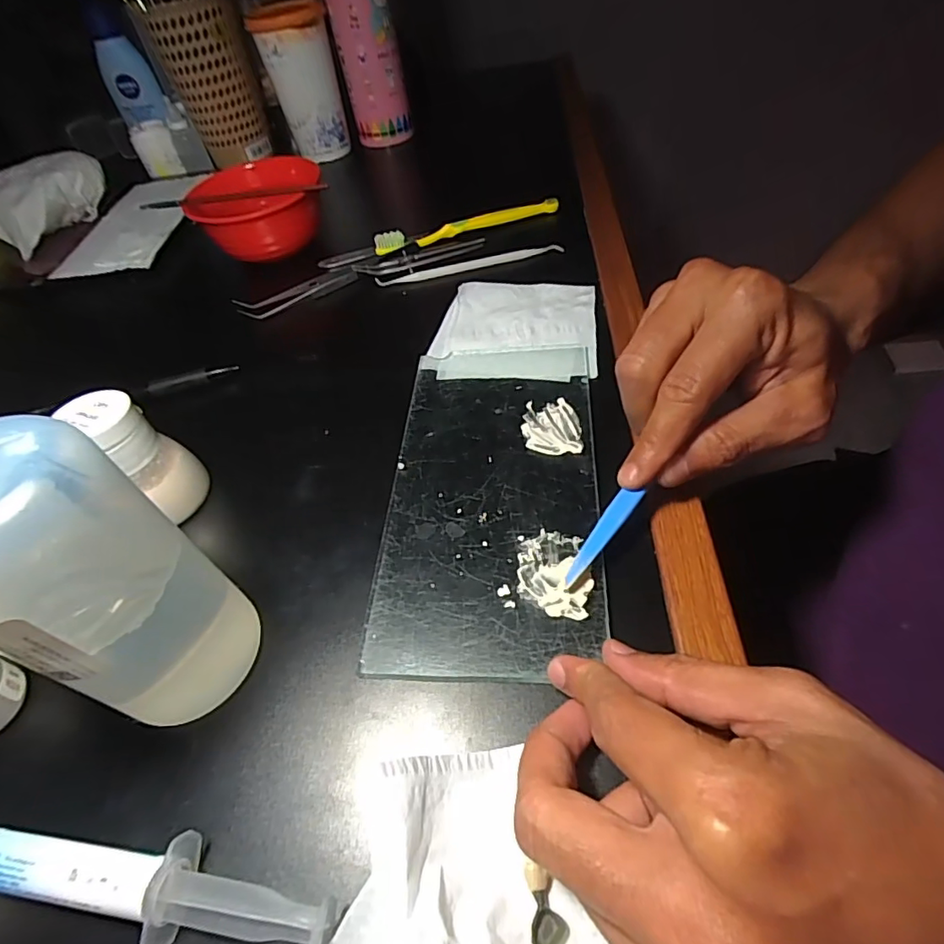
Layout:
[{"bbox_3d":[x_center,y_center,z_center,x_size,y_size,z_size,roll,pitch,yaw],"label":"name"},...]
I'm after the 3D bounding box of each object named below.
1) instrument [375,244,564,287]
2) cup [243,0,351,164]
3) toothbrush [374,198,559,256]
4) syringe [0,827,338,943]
[{"bbox_3d":[-0.002,-0.158,0.407,0.141,0.011,0.008,-13,49,-3],"label":"instrument"},{"bbox_3d":[-0.178,-0.406,0.559,0.067,0.128,0.069,-20,50,-9],"label":"cup"},{"bbox_3d":[-0.003,-0.201,0.438,0.153,0.013,0.011,-16,50,-6],"label":"toothbrush"},{"bbox_3d":[-0.108,0.132,0.172,0.132,0.015,0.026,3,50,10],"label":"syringe"}]

